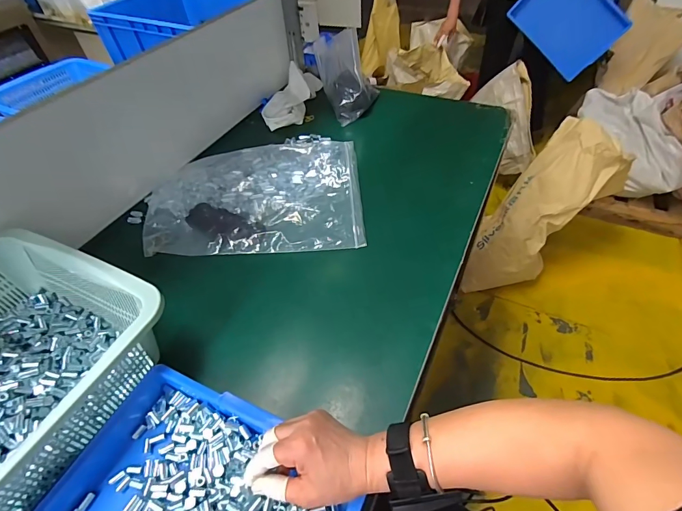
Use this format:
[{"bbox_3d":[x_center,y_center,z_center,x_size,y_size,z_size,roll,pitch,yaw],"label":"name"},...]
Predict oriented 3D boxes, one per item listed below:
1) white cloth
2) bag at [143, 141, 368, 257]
[{"bbox_3d":[-0.125,-0.424,0.948,0.101,0.064,0.262,8,49,10],"label":"white cloth"},{"bbox_3d":[-0.163,-0.125,0.708,0.393,0.035,0.304,-3,48,1],"label":"bag"}]

